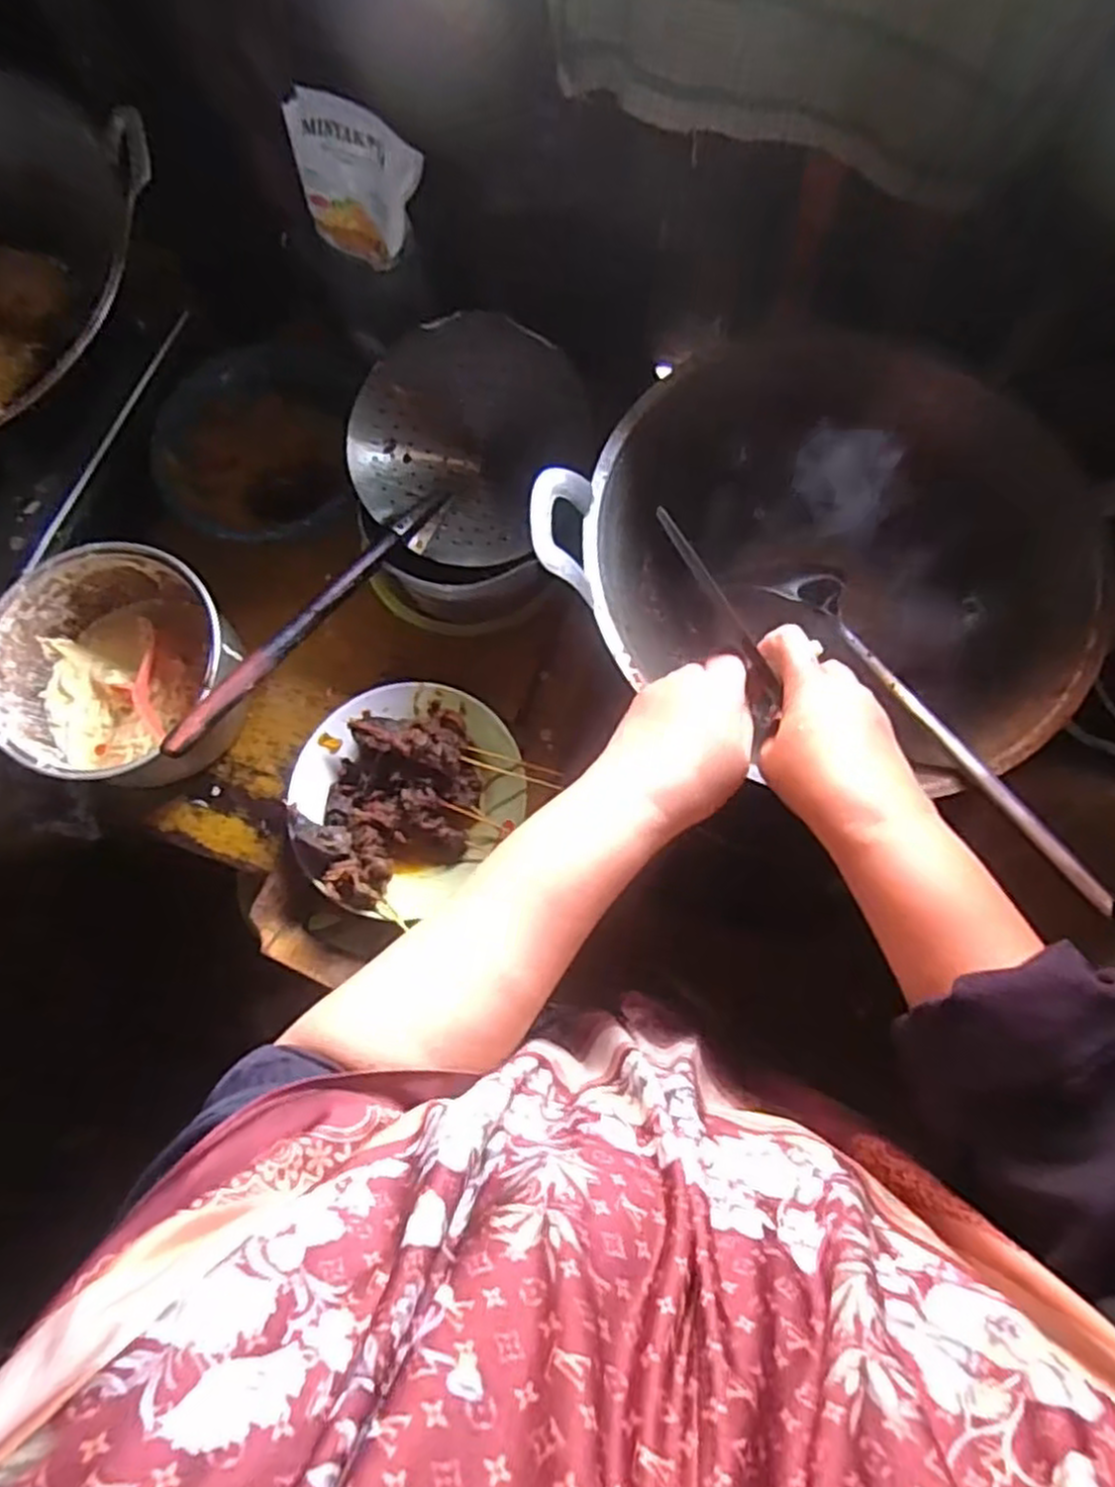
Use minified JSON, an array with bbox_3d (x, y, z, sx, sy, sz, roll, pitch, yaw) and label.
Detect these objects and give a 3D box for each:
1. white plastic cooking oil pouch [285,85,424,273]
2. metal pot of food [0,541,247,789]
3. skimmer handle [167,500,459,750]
[{"bbox_3d":[-0.164,-0.453,0.636,0.119,0.115,0.012,29,58,8],"label":"white plastic cooking oil pouch"},{"bbox_3d":[-0.391,-0.065,0.704,0.192,0.124,0.190,0,75,0],"label":"metal pot of food"},{"bbox_3d":[-0.196,-0.110,0.636,0.024,0.021,0.316,34,65,8],"label":"skimmer handle"}]

